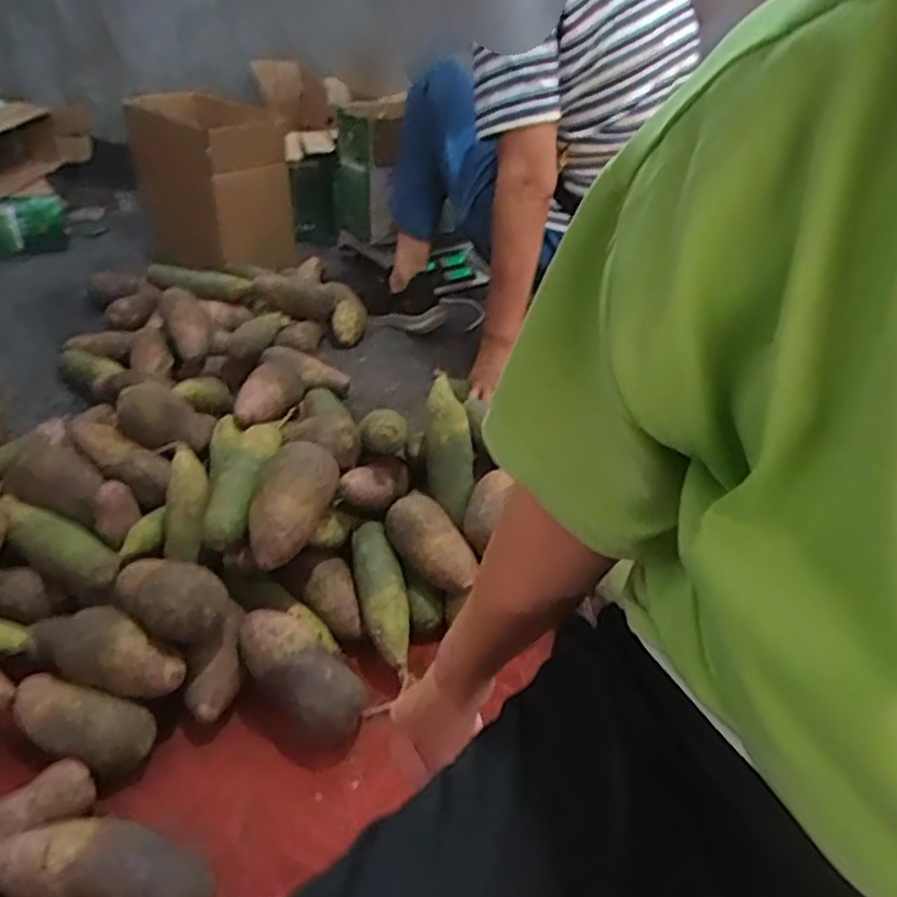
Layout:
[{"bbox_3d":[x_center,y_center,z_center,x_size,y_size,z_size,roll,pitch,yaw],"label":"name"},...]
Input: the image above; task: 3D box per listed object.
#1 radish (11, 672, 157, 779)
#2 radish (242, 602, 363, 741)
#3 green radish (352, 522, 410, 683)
[{"bbox_3d":[-0.354,0.258,0.672,0.153,0.050,0.062,15,37,16],"label":"radish"},{"bbox_3d":[-0.150,0.234,0.727,0.095,0.092,0.154,-15,39,-24],"label":"radish"},{"bbox_3d":[-0.074,0.159,0.787,0.052,0.047,0.184,-8,49,-15],"label":"green radish"}]

